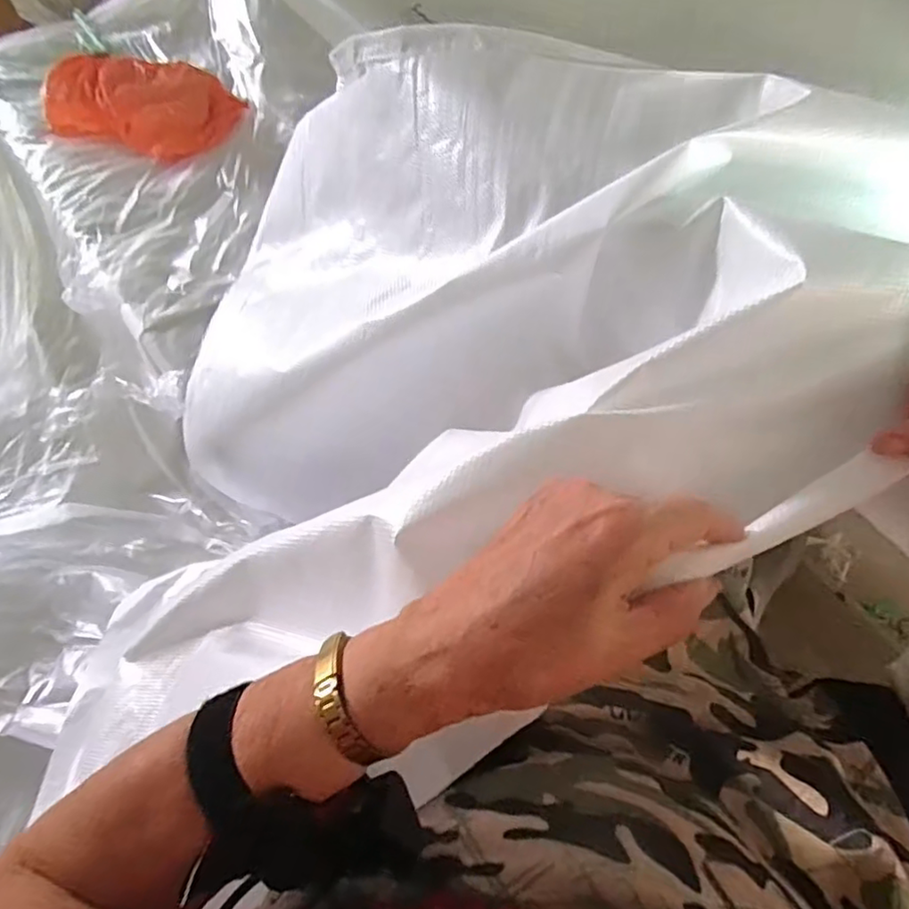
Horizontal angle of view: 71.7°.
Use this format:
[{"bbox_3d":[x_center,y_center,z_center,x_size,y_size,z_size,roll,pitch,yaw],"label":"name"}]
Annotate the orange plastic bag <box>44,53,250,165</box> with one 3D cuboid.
[{"bbox_3d":[-0.421,-0.467,0.838,0.279,0.046,0.138,16,68,10],"label":"orange plastic bag"}]

